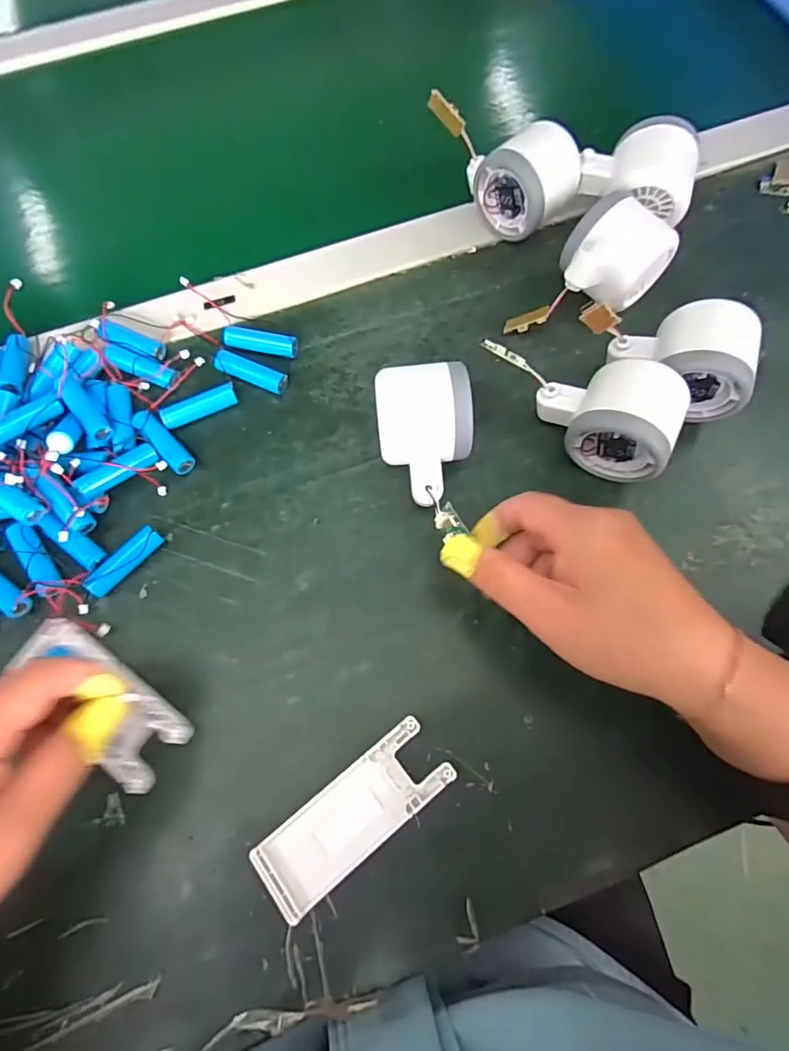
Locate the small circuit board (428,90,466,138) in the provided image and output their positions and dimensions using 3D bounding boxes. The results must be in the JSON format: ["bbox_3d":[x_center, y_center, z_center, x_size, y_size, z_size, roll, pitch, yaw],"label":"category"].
[{"bbox_3d":[0.039,-0.306,0.386,0.032,0.013,0.005,36,74,-22],"label":"small circuit board"}]

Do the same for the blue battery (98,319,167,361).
[{"bbox_3d":[-0.182,-0.128,0.363,0.051,0.014,0.016,21,74,8],"label":"blue battery"}]

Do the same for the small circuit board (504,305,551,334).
[{"bbox_3d":[0.093,-0.144,0.365,0.033,0.004,0.012,-13,70,26],"label":"small circuit board"}]

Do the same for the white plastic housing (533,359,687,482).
[{"bbox_3d":[0.132,-0.071,0.324,0.083,0.052,0.061,25,74,9],"label":"white plastic housing"}]

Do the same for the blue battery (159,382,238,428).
[{"bbox_3d":[-0.131,-0.080,0.351,0.051,0.014,0.011,-27,73,-7],"label":"blue battery"}]

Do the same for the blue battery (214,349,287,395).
[{"bbox_3d":[-0.098,-0.107,0.359,0.049,0.014,0.016,19,73,7],"label":"blue battery"}]

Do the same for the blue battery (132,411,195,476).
[{"bbox_3d":[-0.153,-0.055,0.344,0.014,0.014,0.052,-43,76,-11],"label":"blue battery"}]

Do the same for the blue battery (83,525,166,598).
[{"bbox_3d":[-0.165,0.022,0.317,0.015,0.018,0.050,43,78,13],"label":"blue battery"}]

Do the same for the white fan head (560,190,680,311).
[{"bbox_3d":[0.141,-0.177,0.353,0.072,0.058,0.058,-38,75,-10],"label":"white fan head"}]

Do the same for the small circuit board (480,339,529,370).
[{"bbox_3d":[0.067,-0.103,0.311,0.033,0.004,0.006,24,73,-11],"label":"small circuit board"}]

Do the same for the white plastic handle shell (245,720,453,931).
[{"bbox_3d":[-0.020,0.151,0.272,0.105,0.012,0.040,-38,75,-10],"label":"white plastic handle shell"}]

